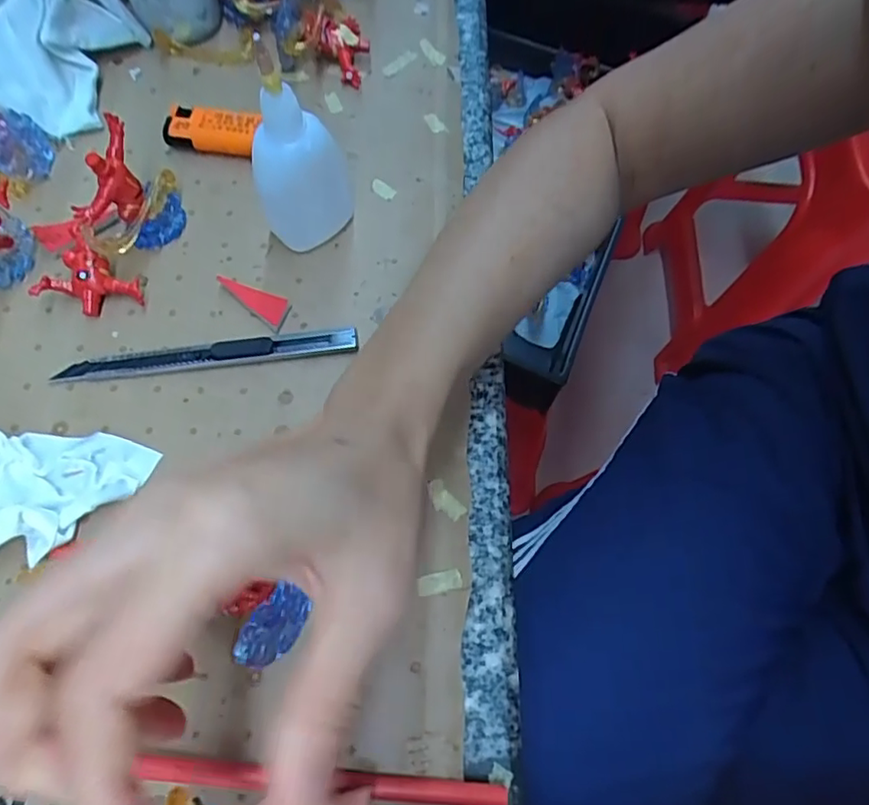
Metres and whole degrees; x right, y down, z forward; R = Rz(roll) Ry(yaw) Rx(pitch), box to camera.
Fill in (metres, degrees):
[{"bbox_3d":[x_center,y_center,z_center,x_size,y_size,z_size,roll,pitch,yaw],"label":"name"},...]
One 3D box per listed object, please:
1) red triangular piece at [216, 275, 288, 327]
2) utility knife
[{"bbox_3d":[-0.089,-0.053,0.290,0.039,0.005,0.013,34,71,10],"label":"red triangular piece"},{"bbox_3d":[-0.106,-0.023,0.276,0.137,0.009,0.012,-5,69,-5],"label":"utility knife"}]

